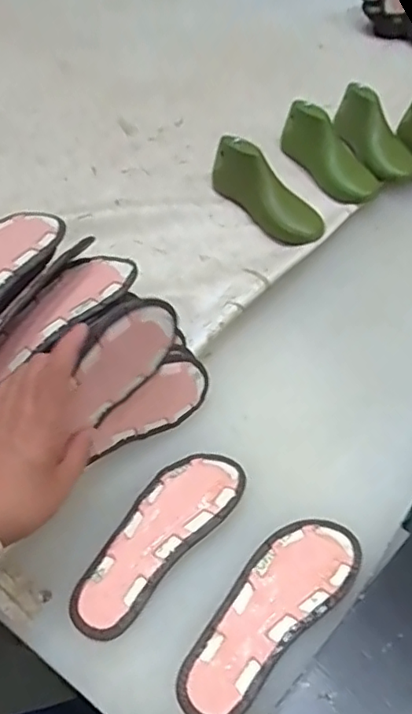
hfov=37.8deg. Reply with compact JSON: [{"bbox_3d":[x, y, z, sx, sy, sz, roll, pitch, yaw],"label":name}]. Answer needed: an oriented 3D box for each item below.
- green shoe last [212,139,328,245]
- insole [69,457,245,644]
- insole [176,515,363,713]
[{"bbox_3d":[0.069,-0.201,0.732,0.052,0.064,0.174,-35,59,-25],"label":"green shoe last"},{"bbox_3d":[-0.038,0.142,0.485,0.062,0.011,0.175,32,58,24],"label":"insole"},{"bbox_3d":[0.047,0.186,0.449,0.176,0.009,0.065,-36,59,-26],"label":"insole"}]

